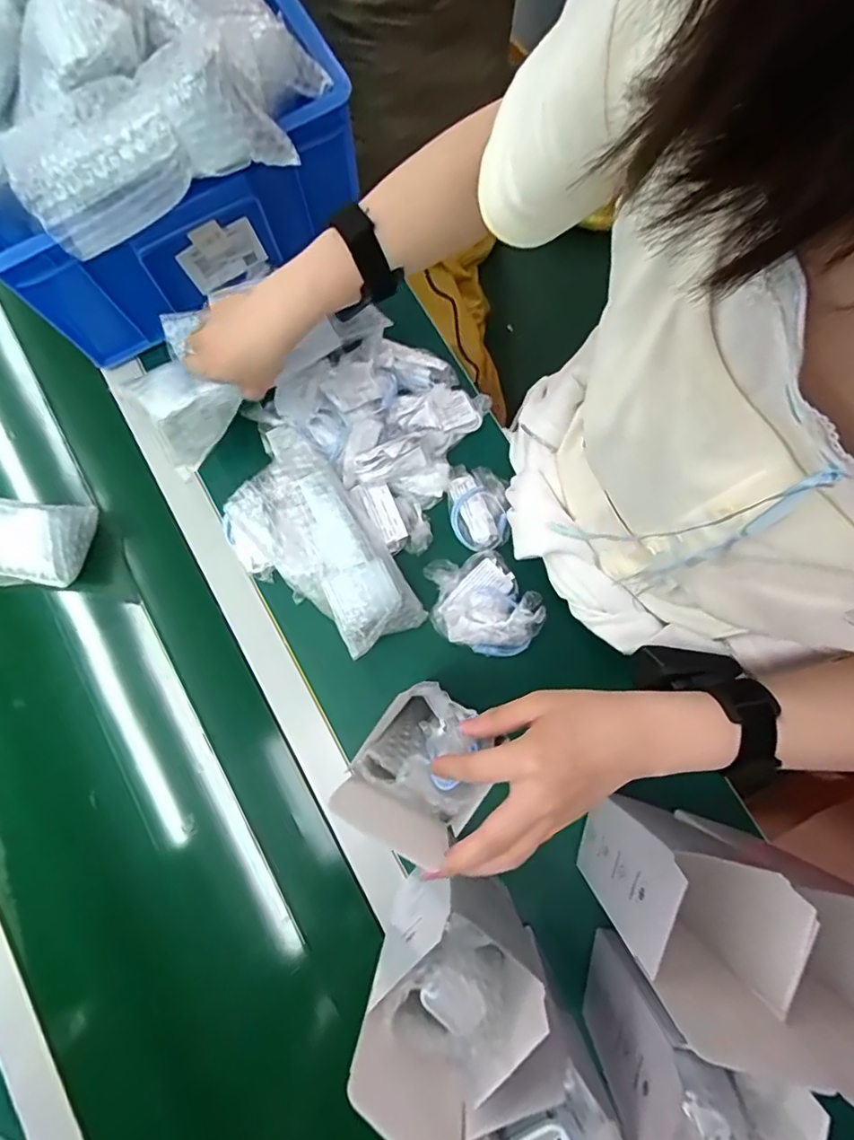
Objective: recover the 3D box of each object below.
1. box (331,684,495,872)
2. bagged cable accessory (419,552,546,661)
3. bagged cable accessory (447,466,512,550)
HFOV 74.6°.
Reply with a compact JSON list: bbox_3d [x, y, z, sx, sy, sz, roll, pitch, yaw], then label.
[{"bbox_3d":[-0.001,0.122,0.361,0.077,0.099,0.090,31,81,7],"label":"box"},{"bbox_3d":[0.055,0.031,0.534,0.099,0.036,0.098,0,79,1],"label":"bagged cable accessory"},{"bbox_3d":[0.054,-0.064,0.562,0.058,0.015,0.084,-7,79,0],"label":"bagged cable accessory"}]

